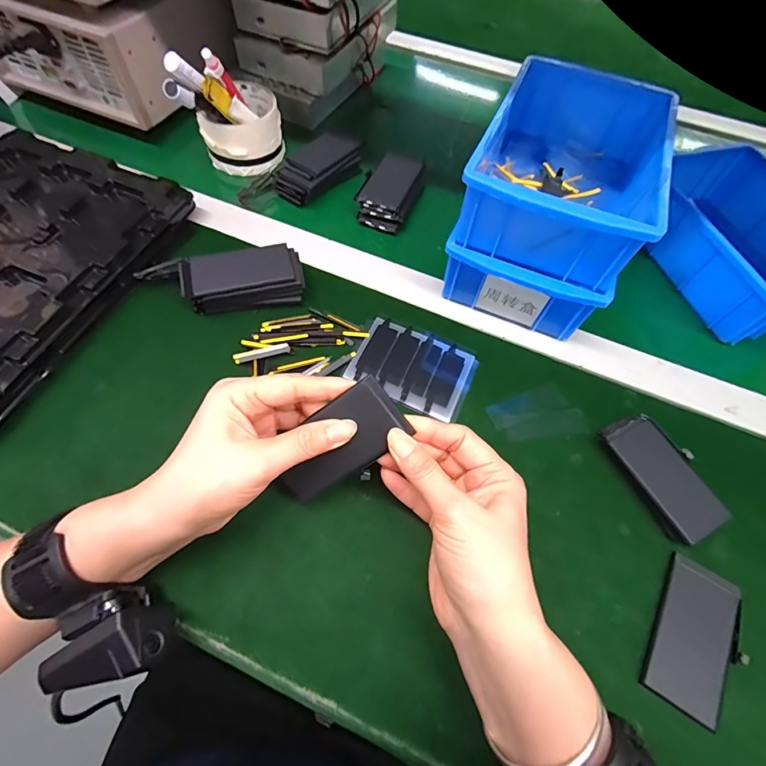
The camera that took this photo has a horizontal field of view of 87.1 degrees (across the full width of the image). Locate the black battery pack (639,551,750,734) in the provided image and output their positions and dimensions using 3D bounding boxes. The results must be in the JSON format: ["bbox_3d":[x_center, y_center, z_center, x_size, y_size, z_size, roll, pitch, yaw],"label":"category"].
[{"bbox_3d":[0.203,0.164,0.261,0.051,0.008,0.088,32,65,12],"label":"black battery pack"}]

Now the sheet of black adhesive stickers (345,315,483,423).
[{"bbox_3d":[0.025,-0.013,0.342,0.098,0.006,0.077,24,63,8],"label":"sheet of black adhesive stickers"}]

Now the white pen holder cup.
[{"bbox_3d":[-0.155,-0.281,0.445,0.082,0.056,0.080,2,62,-3],"label":"white pen holder cup"}]

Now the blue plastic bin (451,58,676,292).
[{"bbox_3d":[0.150,-0.181,0.333,0.127,0.061,0.202,21,63,8],"label":"blue plastic bin"}]

